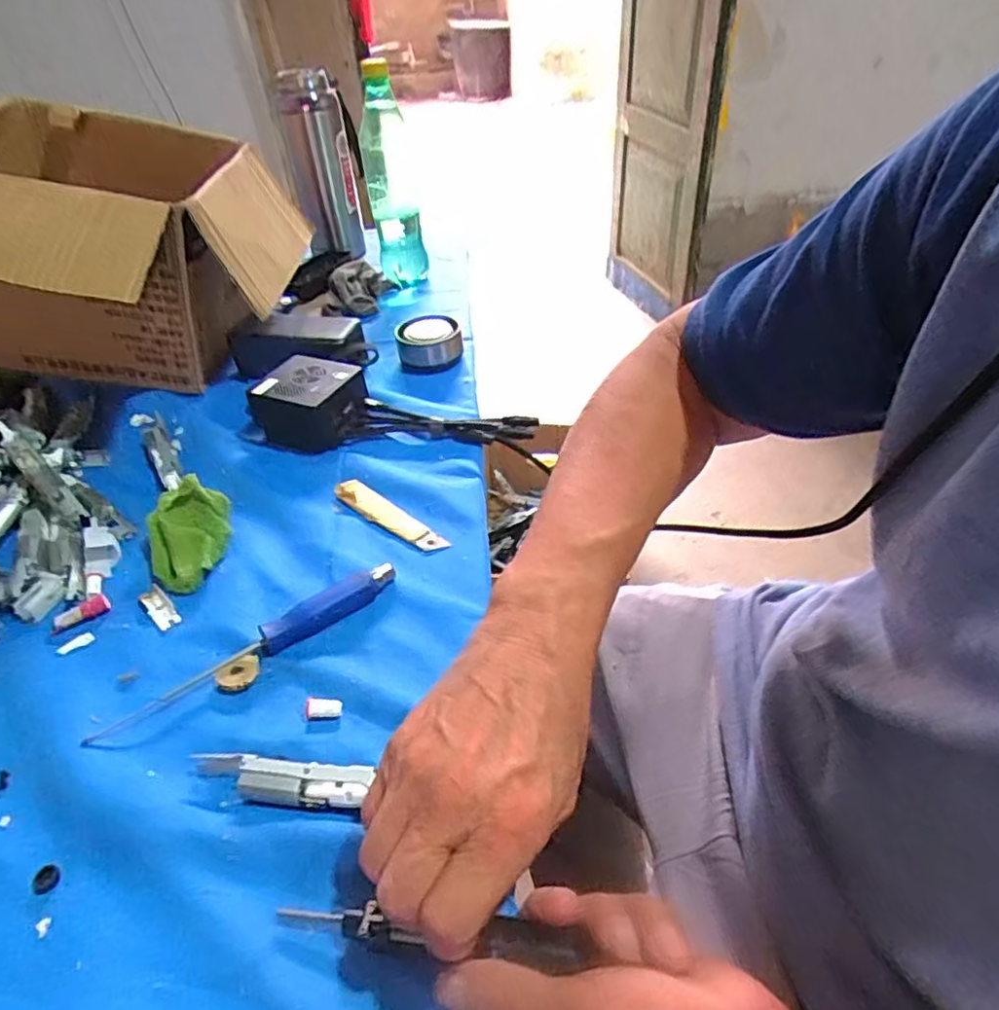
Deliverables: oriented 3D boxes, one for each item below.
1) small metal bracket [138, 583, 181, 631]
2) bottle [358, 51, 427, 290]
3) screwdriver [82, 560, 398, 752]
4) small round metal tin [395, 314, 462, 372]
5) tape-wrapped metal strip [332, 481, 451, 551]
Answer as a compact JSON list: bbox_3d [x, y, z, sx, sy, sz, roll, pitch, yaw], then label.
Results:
[{"bbox_3d":[-0.226,0.068,0.413,0.015,0.007,0.037,-33,51,-31],"label":"small metal bracket"},{"bbox_3d":[-0.129,-0.390,0.748,0.060,0.233,0.069,-9,42,-5],"label":"bottle"},{"bbox_3d":[-0.148,0.086,0.379,0.187,0.015,0.020,-29,49,-27],"label":"screwdriver"},{"bbox_3d":[-0.072,-0.165,0.640,0.065,0.037,0.060,-7,42,-7],"label":"small round metal tin"},{"bbox_3d":[-0.084,0.007,0.472,0.109,0.005,0.022,30,50,30],"label":"tape-wrapped metal strip"}]

